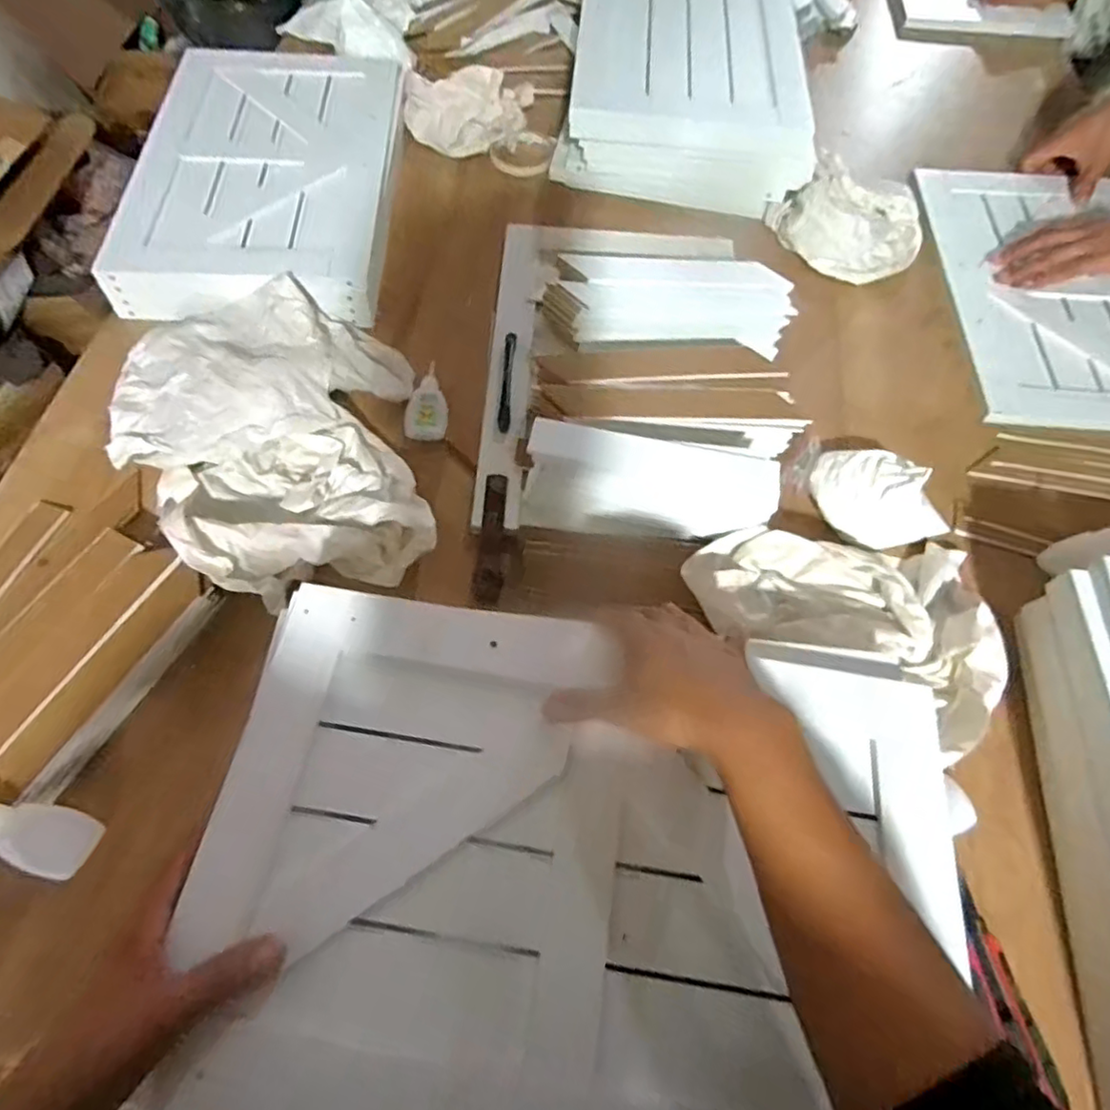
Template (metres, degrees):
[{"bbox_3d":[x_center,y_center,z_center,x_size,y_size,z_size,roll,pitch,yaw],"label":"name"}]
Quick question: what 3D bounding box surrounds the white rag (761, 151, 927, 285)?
[{"bbox_3d":[0.367,-0.415,0.770,0.162,0.063,0.169,-41,72,-19],"label":"white rag"}]

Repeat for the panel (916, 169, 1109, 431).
[{"bbox_3d":[0.611,-0.319,0.751,0.274,0.022,0.437,4,64,0],"label":"panel"}]

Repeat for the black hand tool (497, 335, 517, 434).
[{"bbox_3d":[-0.048,-0.178,0.639,0.012,0.012,0.122,2,64,-1],"label":"black hand tool"}]

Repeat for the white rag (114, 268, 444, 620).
[{"bbox_3d":[-0.253,-0.118,0.585,0.267,0.059,0.322,-10,64,-7],"label":"white rag"}]

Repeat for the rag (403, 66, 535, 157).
[{"bbox_3d":[-0.114,-0.592,0.827,0.169,0.059,0.090,0,64,-2],"label":"rag"}]

